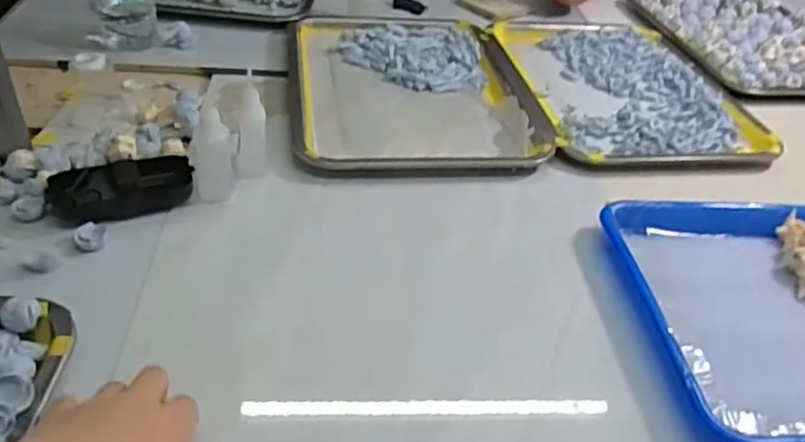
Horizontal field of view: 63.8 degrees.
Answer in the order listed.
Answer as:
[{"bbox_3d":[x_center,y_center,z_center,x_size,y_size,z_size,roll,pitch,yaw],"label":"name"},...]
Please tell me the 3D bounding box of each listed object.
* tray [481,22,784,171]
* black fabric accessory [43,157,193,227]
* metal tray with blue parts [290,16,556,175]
[{"bbox_3d":[0.269,-0.172,0.804,0.252,0.020,0.351,-2,38,-8],"label":"tray"},{"bbox_3d":[-0.234,-0.026,0.539,0.113,0.034,0.038,-12,41,-20],"label":"black fabric accessory"},{"bbox_3d":[0.009,-0.161,0.758,0.266,0.026,0.356,-3,38,-9],"label":"metal tray with blue parts"}]

